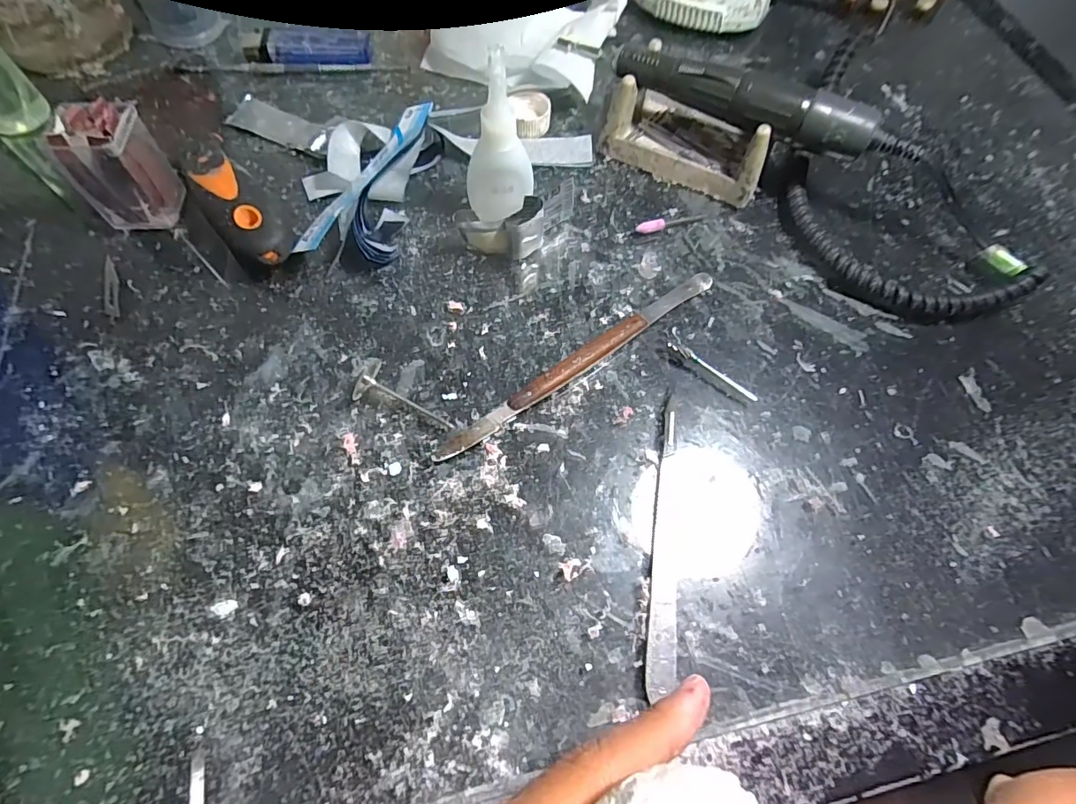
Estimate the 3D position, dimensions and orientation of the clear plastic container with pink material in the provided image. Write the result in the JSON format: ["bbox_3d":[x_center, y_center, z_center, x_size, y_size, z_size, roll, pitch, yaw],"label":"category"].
[{"bbox_3d":[-0.213,-0.120,0.257,0.032,0.053,0.036,6,66,-1],"label":"clear plastic container with pink material"}]

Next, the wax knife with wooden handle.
[{"bbox_3d":[0.024,-0.022,0.249,0.172,0.009,0.010,-35,72,-17],"label":"wax knife with wooden handle"}]

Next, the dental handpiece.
[{"bbox_3d":[0.111,-0.168,0.273,0.141,0.023,0.022,23,67,7],"label":"dental handpiece"}]

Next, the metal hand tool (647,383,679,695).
[{"bbox_3d":[0.055,0.055,0.217,0.011,0.006,0.126,8,66,0],"label":"metal hand tool"}]

